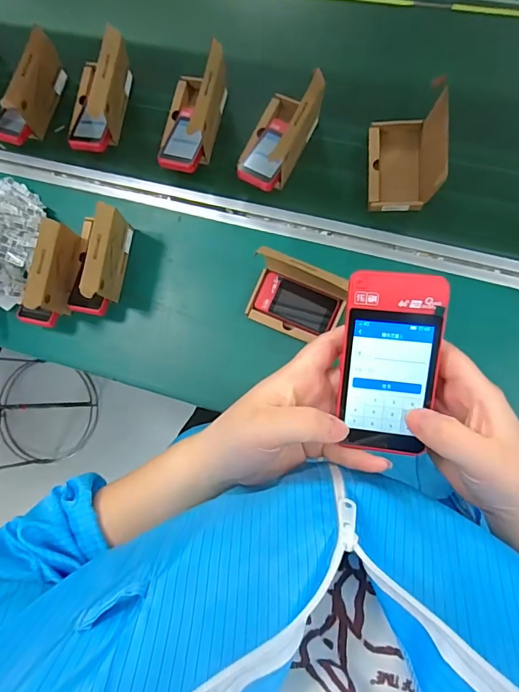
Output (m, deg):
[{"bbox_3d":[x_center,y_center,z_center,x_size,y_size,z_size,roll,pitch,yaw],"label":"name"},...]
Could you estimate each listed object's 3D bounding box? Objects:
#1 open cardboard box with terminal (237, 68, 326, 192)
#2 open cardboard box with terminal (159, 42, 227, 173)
[{"bbox_3d":[0.026,-0.333,0.683,0.099,0.111,0.161,29,91,11],"label":"open cardboard box with terminal"},{"bbox_3d":[-0.115,-0.370,0.709,0.100,0.115,0.169,14,88,10],"label":"open cardboard box with terminal"}]

